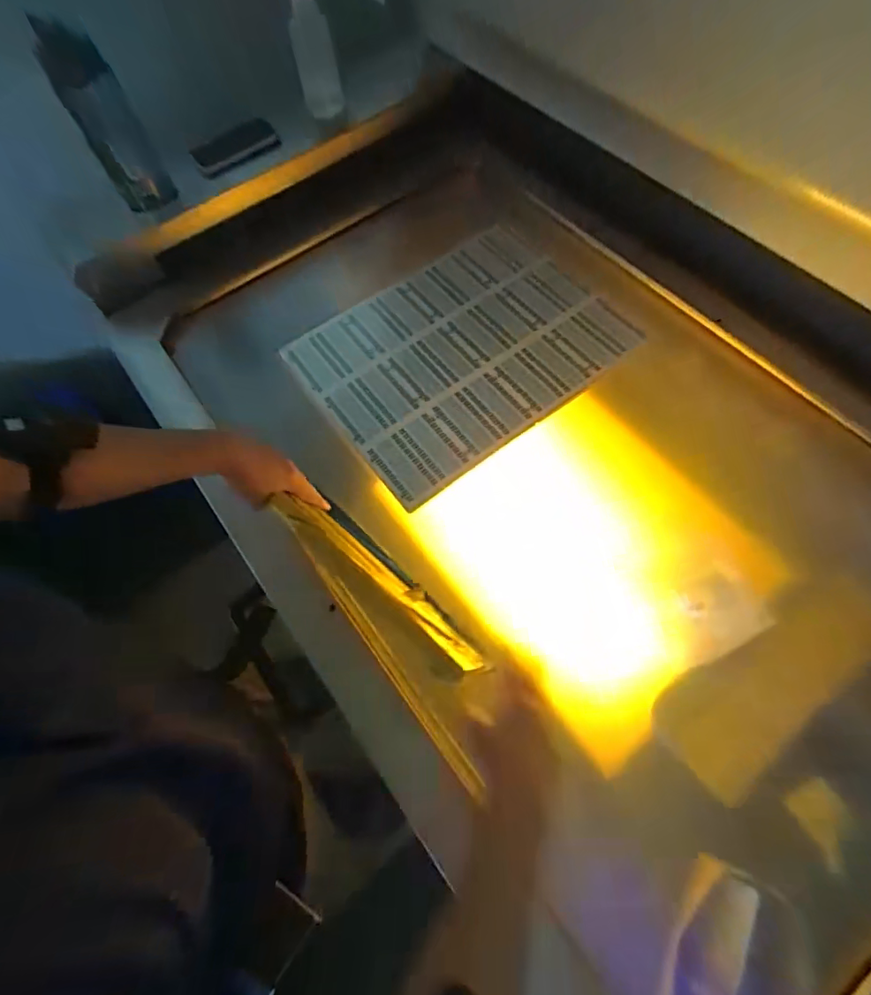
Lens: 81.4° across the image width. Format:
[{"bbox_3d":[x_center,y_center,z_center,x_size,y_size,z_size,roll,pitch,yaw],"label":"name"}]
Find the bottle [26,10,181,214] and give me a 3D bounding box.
[{"bbox_3d":[-0.521,-0.595,0.809,0.088,0.243,0.082,-37,68,-12],"label":"bottle"}]

